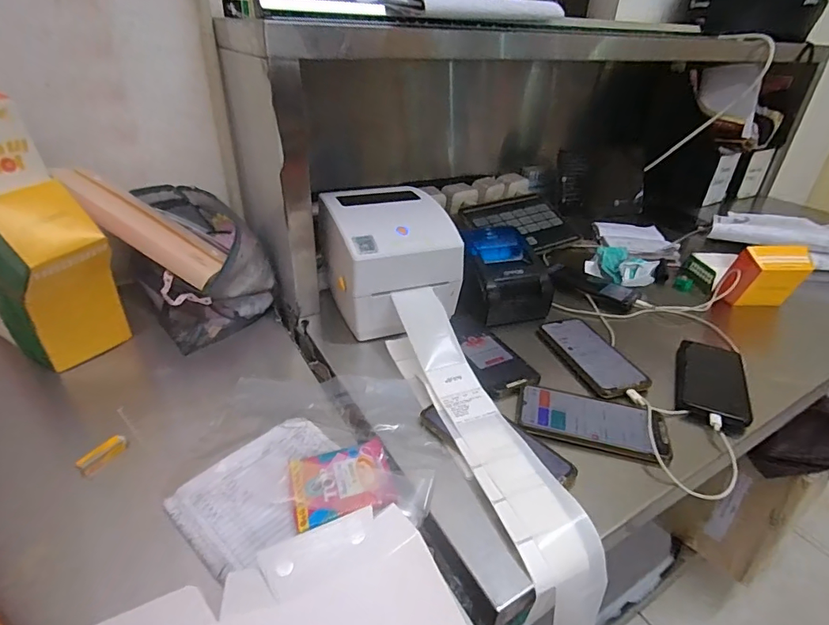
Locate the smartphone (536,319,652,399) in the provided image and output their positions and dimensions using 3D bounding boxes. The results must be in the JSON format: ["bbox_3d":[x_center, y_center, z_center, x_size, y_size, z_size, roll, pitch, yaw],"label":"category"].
[{"bbox_3d":[0.255,0.061,0.669,0.084,0.016,0.170,-10,34,-18],"label":"smartphone"}]

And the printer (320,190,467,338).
[{"bbox_3d":[-0.042,-0.086,0.719,0.176,0.157,0.203,-13,38,-21],"label":"printer"}]

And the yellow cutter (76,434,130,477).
[{"bbox_3d":[-0.348,0.158,0.511,0.017,0.015,0.052,15,34,20],"label":"yellow cutter"}]

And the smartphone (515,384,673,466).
[{"bbox_3d":[0.214,0.129,0.551,0.171,0.017,0.088,13,34,16],"label":"smartphone"}]

